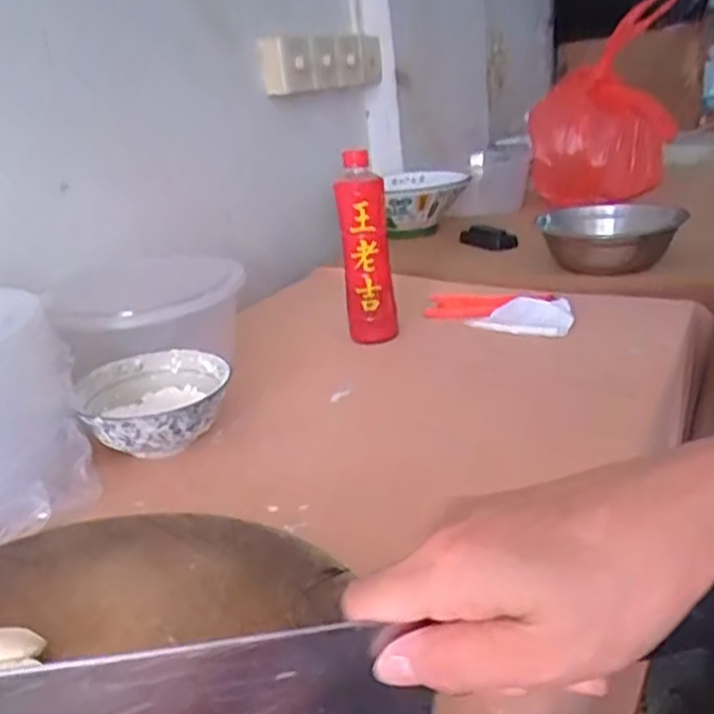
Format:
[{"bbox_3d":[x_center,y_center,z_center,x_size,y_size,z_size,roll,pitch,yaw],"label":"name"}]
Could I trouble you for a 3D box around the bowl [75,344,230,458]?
[{"bbox_3d":[-0.189,0.046,0.678,0.138,0.054,0.148,-14,23,-19],"label":"bowl"}]

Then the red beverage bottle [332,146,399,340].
[{"bbox_3d":[0.010,-0.125,0.853,0.055,0.224,0.053,-8,22,-5],"label":"red beverage bottle"}]

